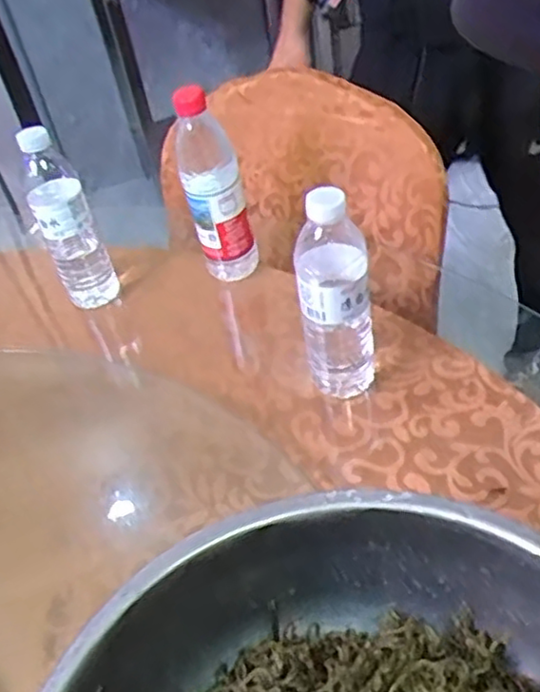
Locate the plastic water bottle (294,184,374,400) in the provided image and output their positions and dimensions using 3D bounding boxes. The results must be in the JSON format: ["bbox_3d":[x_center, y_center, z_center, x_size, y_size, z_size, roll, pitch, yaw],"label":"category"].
[{"bbox_3d":[0.060,-0.042,0.623,0.065,0.219,0.067,-4,44,8],"label":"plastic water bottle"}]

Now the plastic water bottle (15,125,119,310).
[{"bbox_3d":[-0.231,-0.142,0.779,0.061,0.205,0.060,-21,45,-10],"label":"plastic water bottle"}]

